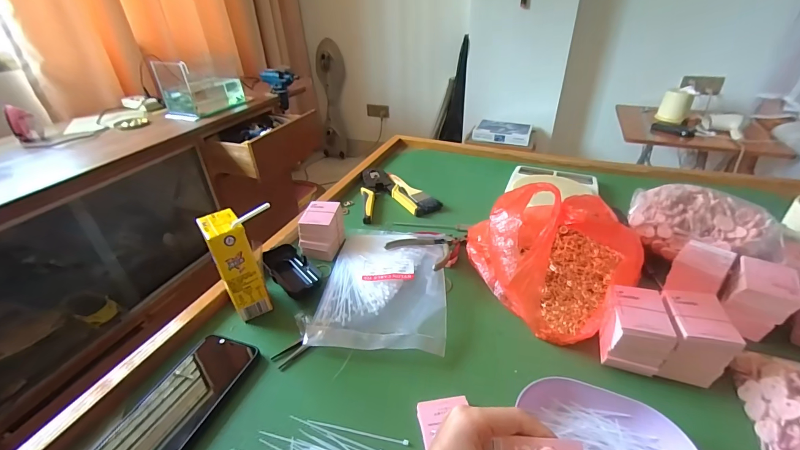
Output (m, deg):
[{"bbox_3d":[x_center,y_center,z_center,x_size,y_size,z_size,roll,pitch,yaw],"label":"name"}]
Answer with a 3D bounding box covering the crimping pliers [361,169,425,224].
[{"bbox_3d":[-0.030,-0.068,0.710,0.103,0.020,0.188,-8,34,-9],"label":"crimping pliers"}]

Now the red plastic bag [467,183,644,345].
[{"bbox_3d":[0.182,0.018,0.452,0.184,0.165,0.186,4,34,9],"label":"red plastic bag"}]

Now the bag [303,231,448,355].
[{"bbox_3d":[-0.019,0.073,0.498,0.162,0.017,0.227,2,34,6],"label":"bag"}]

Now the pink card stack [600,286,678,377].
[{"bbox_3d":[0.251,0.111,0.388,0.057,0.060,0.065,9,35,16],"label":"pink card stack"}]

